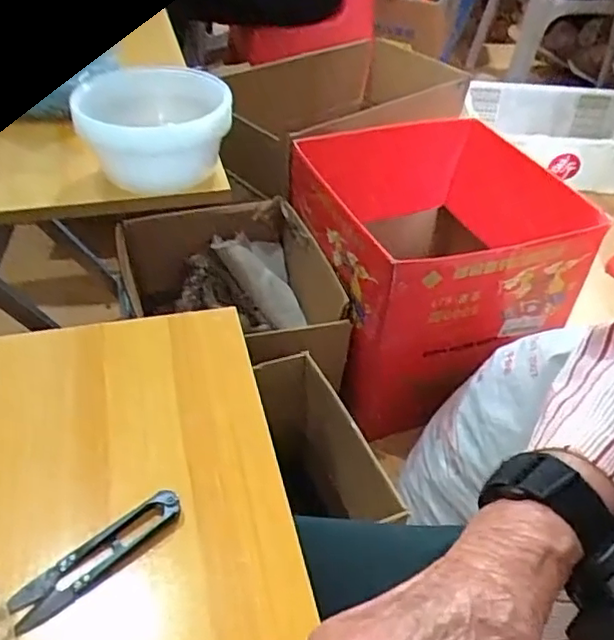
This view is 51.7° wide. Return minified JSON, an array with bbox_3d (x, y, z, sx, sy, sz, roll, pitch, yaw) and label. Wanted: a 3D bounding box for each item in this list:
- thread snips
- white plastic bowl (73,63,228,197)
[{"bbox_3d":[-0.110,0.124,0.337,0.096,0.013,0.021,-31,51,-32],"label":"thread snips"},{"bbox_3d":[-0.138,-0.177,0.605,0.127,0.079,0.125,2,41,-1],"label":"white plastic bowl"}]

